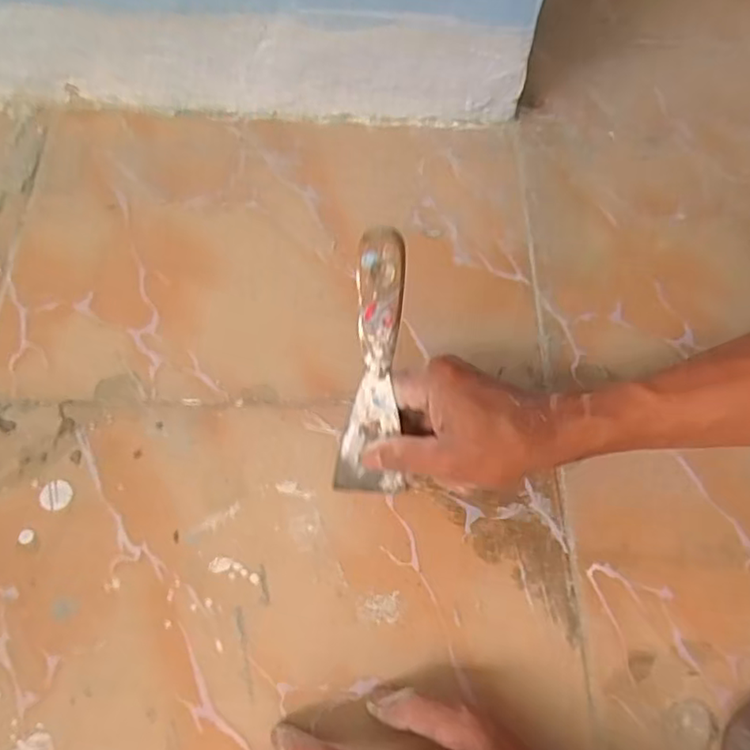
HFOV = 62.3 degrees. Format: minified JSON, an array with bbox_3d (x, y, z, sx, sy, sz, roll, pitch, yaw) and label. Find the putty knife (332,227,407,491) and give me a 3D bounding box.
[{"bbox_3d":[0.002,0.000,0.373,0.041,0.172,0.017,4,32,-2],"label":"putty knife"}]

